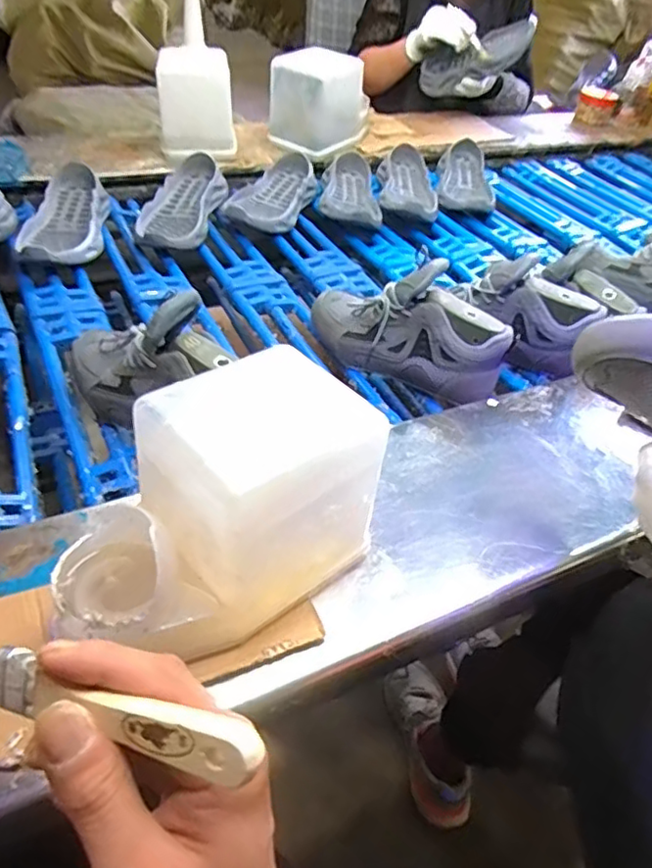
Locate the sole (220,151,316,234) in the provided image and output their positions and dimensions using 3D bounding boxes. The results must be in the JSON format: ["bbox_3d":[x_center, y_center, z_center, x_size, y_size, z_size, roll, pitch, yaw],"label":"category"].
[{"bbox_3d":[-0.104,-0.440,1.124,0.125,0.059,0.288,16,41,9],"label":"sole"}]

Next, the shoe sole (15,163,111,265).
[{"bbox_3d":[-0.417,-0.353,0.976,0.118,0.048,0.293,-3,42,-12],"label":"shoe sole"}]

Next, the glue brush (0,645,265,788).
[{"bbox_3d":[-0.097,0.107,0.245,0.156,0.020,0.019,6,38,22],"label":"glue brush"}]

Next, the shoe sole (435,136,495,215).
[{"bbox_3d":[0.295,-0.555,1.319,0.119,0.067,0.260,8,41,0],"label":"shoe sole"}]

